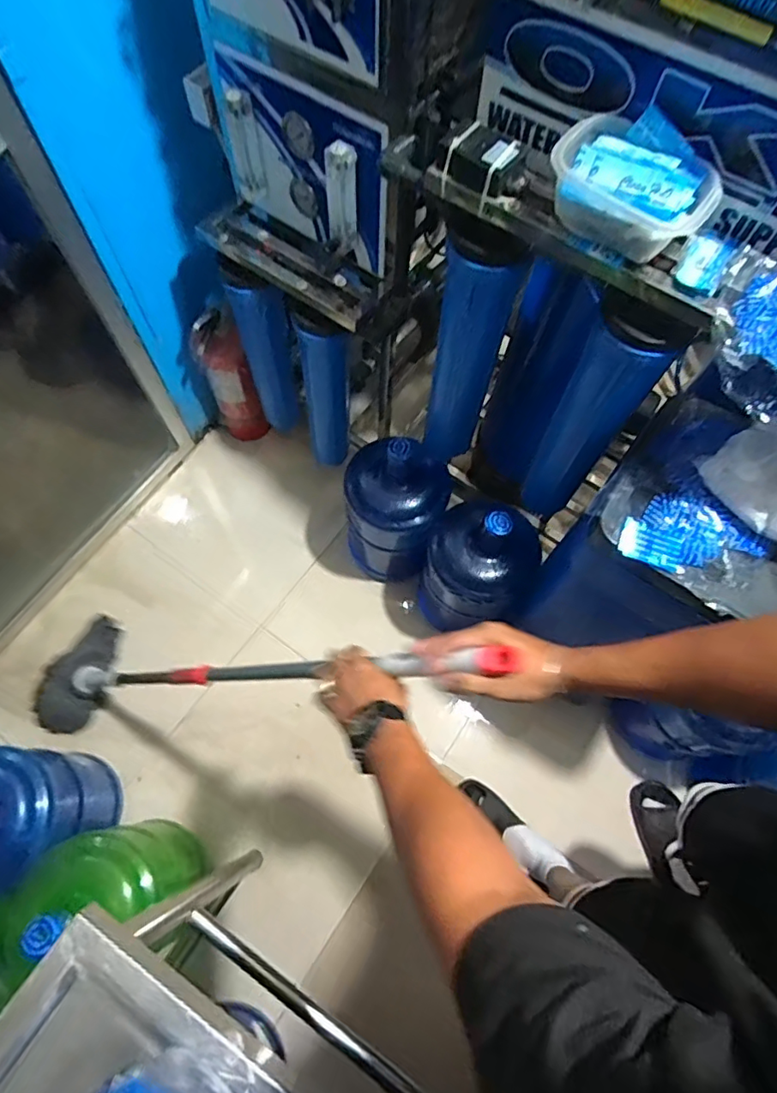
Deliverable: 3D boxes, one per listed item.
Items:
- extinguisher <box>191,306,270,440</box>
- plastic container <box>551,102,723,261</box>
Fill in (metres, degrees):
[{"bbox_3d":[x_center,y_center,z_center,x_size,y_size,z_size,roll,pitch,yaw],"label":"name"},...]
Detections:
[{"bbox_3d":[-0.434,-0.453,1.528,0.140,0.441,0.115,-11,68,-8],"label":"extinguisher"},{"bbox_3d":[0.272,-0.409,0.635,0.182,0.078,0.116,38,70,12],"label":"plastic container"}]

